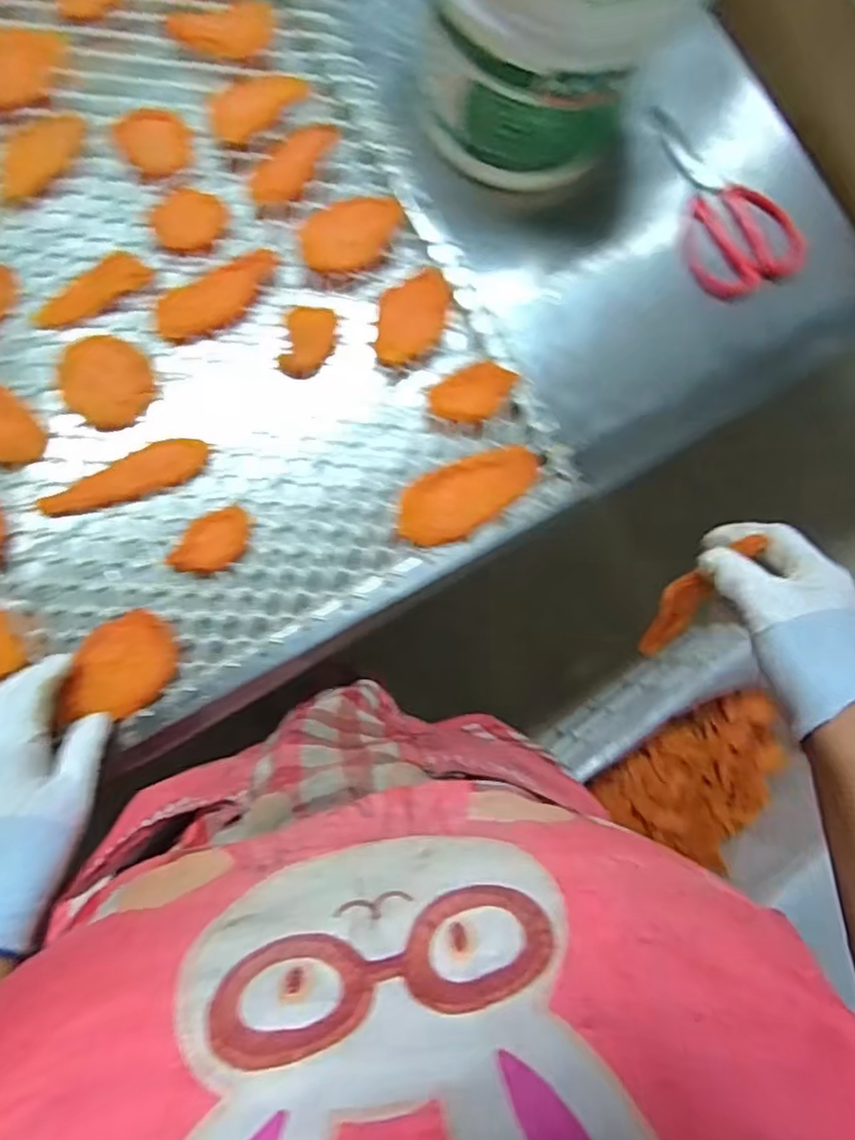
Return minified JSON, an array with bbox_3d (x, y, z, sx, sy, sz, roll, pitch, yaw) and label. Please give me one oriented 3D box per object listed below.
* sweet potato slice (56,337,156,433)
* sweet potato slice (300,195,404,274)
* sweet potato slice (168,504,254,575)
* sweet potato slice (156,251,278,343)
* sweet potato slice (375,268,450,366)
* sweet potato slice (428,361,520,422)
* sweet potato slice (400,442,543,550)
[{"bbox_3d":[-0.236,-0.140,0.488,0.067,0.018,0.061,1,86,-8],"label":"sweet potato slice"},{"bbox_3d":[-0.055,-0.259,0.512,0.082,0.017,0.044,-21,89,-9],"label":"sweet potato slice"},{"bbox_3d":[-0.159,-0.020,0.489,0.061,0.010,0.039,-26,90,-9],"label":"sweet potato slice"},{"bbox_3d":[-0.159,-0.210,0.512,0.102,0.005,0.041,-33,91,-9],"label":"sweet potato slice"},{"bbox_3d":[-0.011,-0.194,0.511,0.050,0.012,0.071,6,85,-8],"label":"sweet potato slice"},{"bbox_3d":[0.037,-0.138,0.522,0.066,0.011,0.041,-28,90,-9],"label":"sweet potato slice"},{"bbox_3d":[0.032,-0.057,0.509,0.111,0.018,0.055,-20,89,-9],"label":"sweet potato slice"}]

